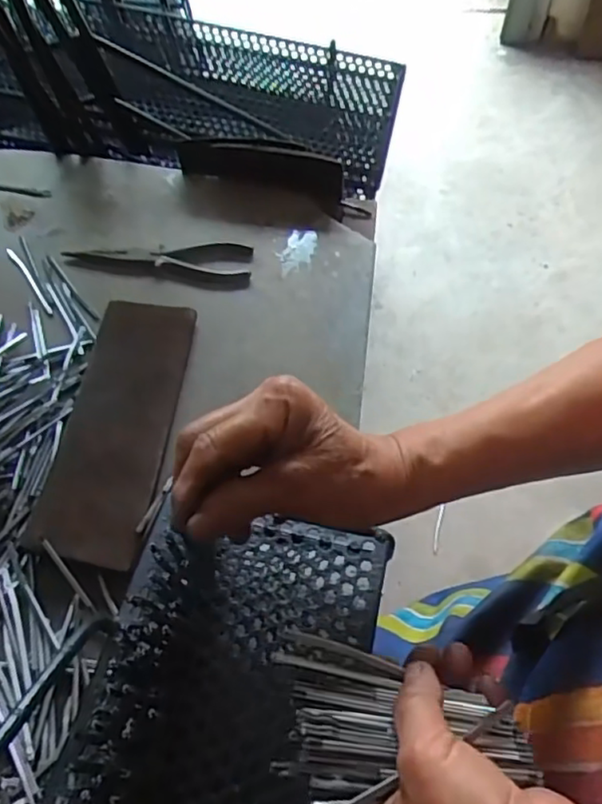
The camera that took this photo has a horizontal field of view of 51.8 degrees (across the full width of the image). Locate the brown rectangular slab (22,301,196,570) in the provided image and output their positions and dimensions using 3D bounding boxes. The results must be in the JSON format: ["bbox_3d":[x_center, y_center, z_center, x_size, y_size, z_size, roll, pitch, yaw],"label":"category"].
[{"bbox_3d":[-0.157,0.011,0.523,0.090,0.018,0.250,4,54,2],"label":"brown rectangular slab"}]

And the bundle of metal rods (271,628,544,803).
[{"bbox_3d":[0.038,0.163,0.286,0.124,0.035,0.083,11,28,17],"label":"bundle of metal rods"}]

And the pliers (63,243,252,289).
[{"bbox_3d":[-0.145,-0.149,0.640,0.188,0.008,0.061,6,54,3],"label":"pliers"}]

